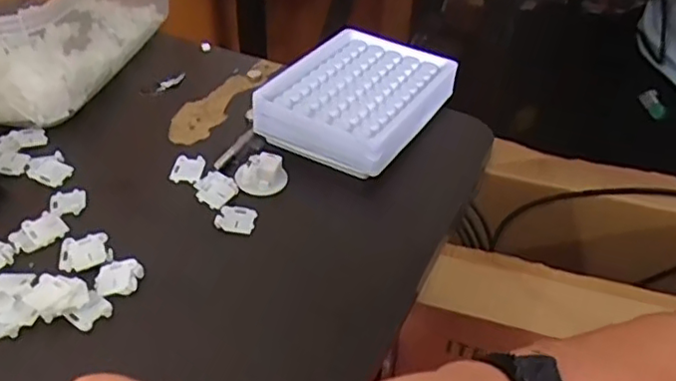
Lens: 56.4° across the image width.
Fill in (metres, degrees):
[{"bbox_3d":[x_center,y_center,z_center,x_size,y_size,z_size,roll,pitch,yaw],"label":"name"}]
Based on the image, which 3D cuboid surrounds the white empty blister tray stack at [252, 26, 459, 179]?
[{"bbox_3d":[0.013,-0.065,0.452,0.103,0.035,0.131,20,43,20],"label":"white empty blister tray stack"}]

